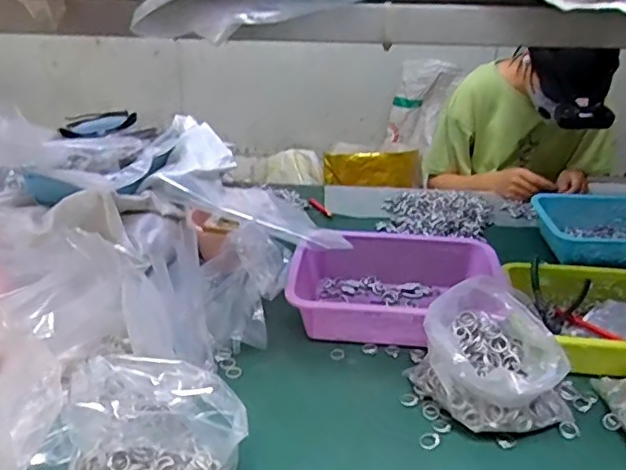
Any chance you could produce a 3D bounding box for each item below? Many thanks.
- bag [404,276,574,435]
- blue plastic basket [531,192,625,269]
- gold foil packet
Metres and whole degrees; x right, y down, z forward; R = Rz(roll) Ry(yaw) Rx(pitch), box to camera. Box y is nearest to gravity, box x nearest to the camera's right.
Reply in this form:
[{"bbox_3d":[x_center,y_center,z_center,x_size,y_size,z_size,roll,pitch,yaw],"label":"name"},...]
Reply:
[{"bbox_3d":[0.203,0.149,0.693,0.177,0.153,0.124,23,33,39],"label":"bag"},{"bbox_3d":[0.570,-0.004,1.093,0.284,0.072,0.220,-3,27,-9],"label":"blue plastic basket"},{"bbox_3d":[0.203,-0.208,1.887,0.335,0.114,0.073,0,27,-1],"label":"gold foil packet"}]

